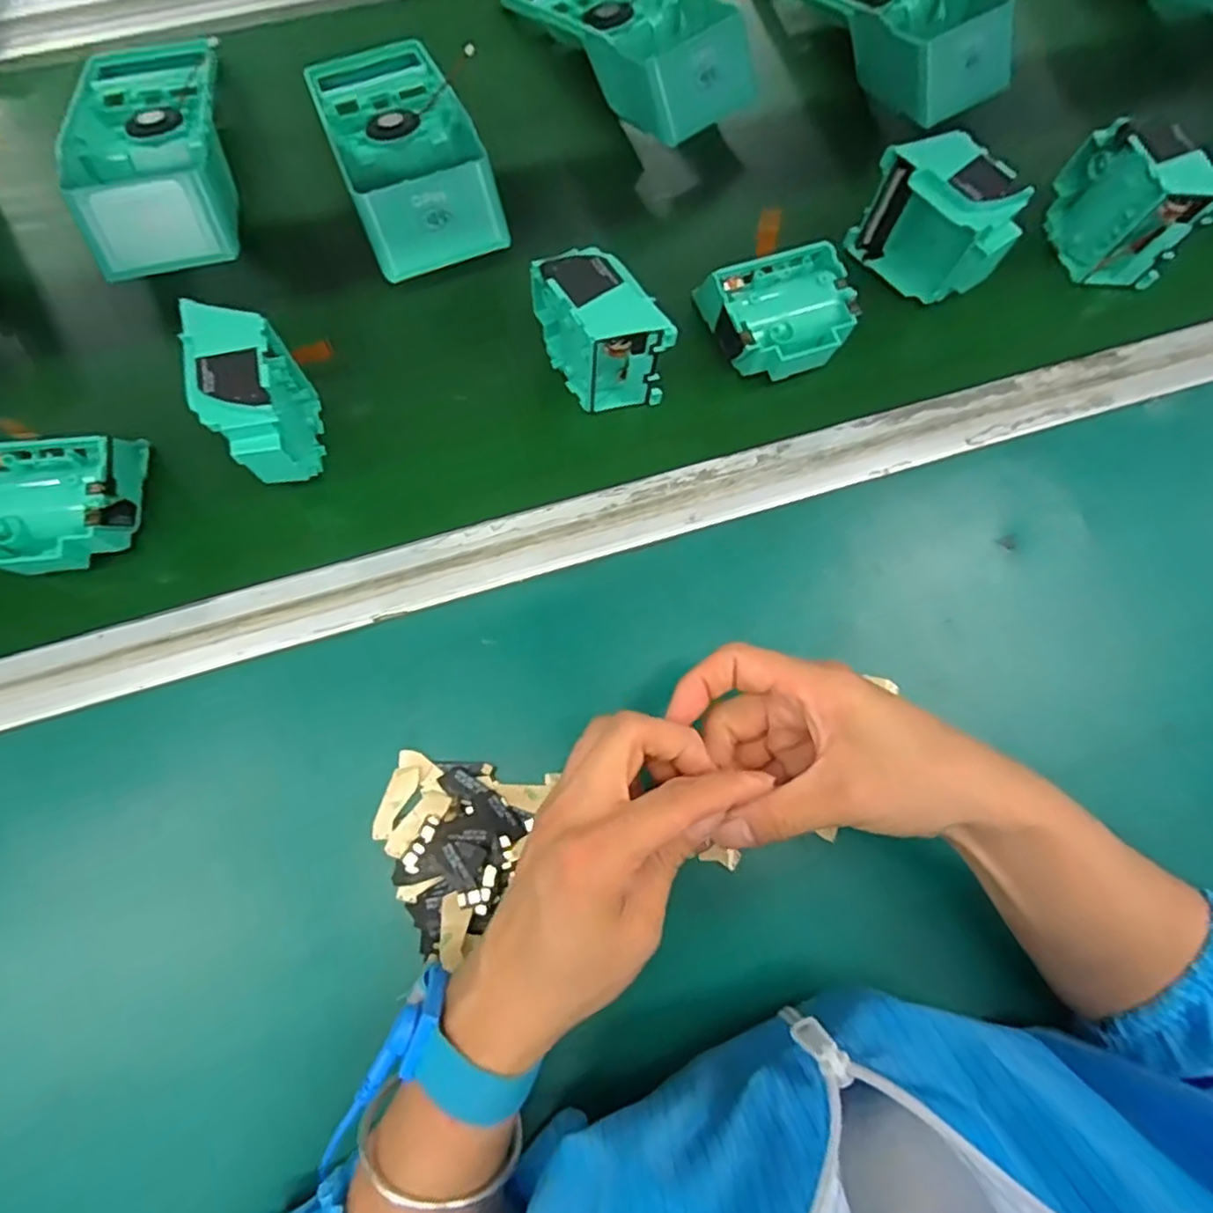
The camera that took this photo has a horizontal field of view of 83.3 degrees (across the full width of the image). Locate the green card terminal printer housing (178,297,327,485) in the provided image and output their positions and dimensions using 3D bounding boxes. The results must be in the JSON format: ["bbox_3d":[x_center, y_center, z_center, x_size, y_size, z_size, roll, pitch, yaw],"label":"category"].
[{"bbox_3d":[-0.183,-0.104,0.364,0.042,0.083,0.079,-10,76,-4],"label":"green card terminal printer housing"}]

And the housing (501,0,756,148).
[{"bbox_3d":[0.011,-0.385,0.451,0.087,0.055,0.189,-34,79,-10],"label":"housing"}]

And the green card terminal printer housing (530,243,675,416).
[{"bbox_3d":[-0.006,-0.150,0.381,0.044,0.081,0.079,-33,79,-9],"label":"green card terminal printer housing"}]

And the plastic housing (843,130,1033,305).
[{"bbox_3d":[0.196,-0.226,0.407,0.042,0.078,0.084,-43,81,-11],"label":"plastic housing"}]

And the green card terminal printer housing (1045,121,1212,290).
[{"bbox_3d":[0.315,-0.244,0.411,0.038,0.079,0.081,-18,77,-5],"label":"green card terminal printer housing"}]

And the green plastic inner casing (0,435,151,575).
[{"bbox_3d":[-0.290,-0.052,0.365,0.081,0.052,0.071,-14,77,-5],"label":"green plastic inner casing"}]

